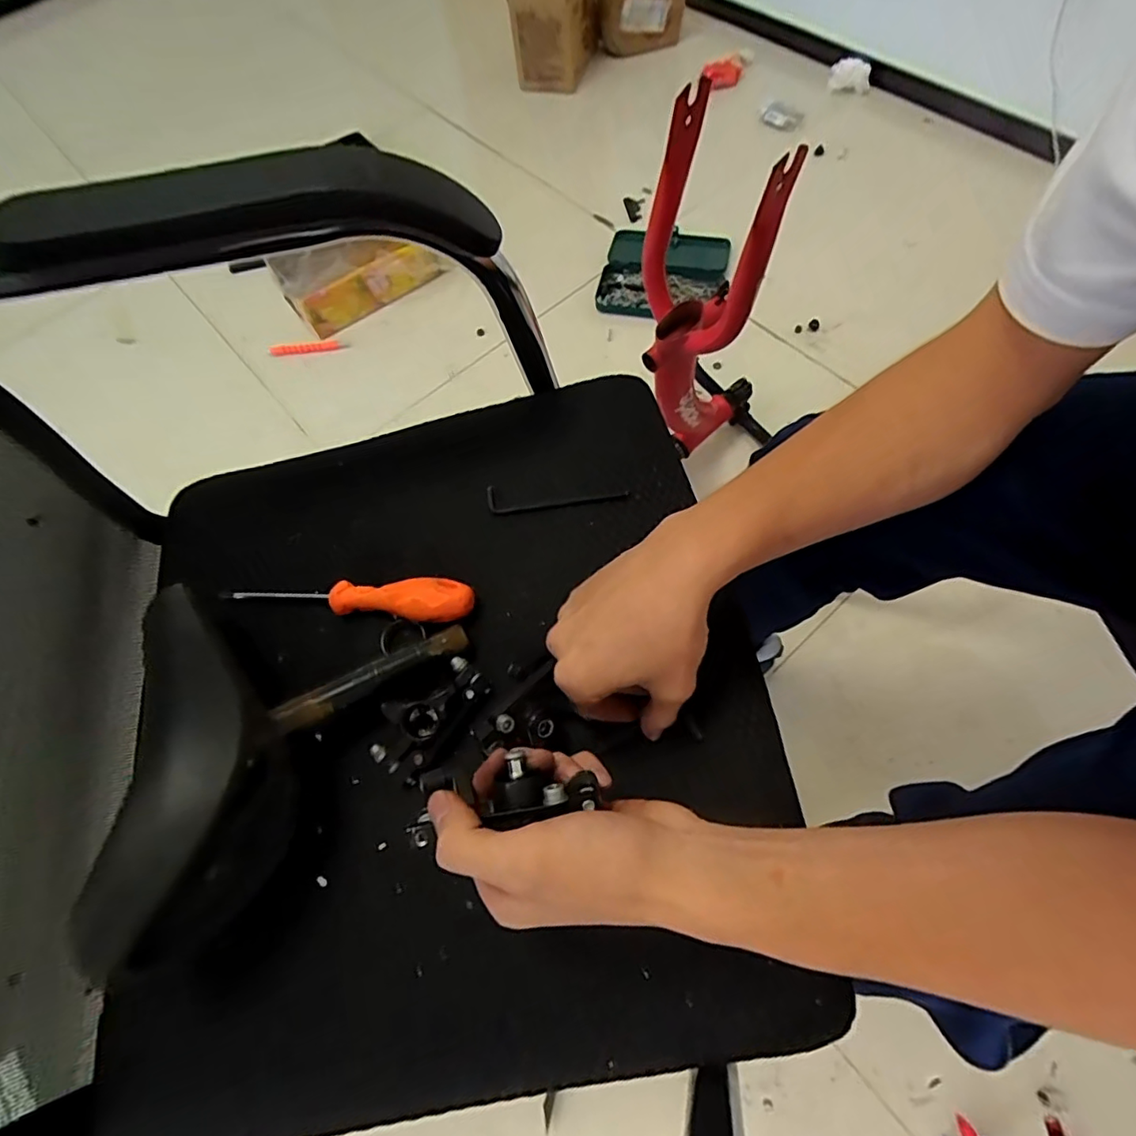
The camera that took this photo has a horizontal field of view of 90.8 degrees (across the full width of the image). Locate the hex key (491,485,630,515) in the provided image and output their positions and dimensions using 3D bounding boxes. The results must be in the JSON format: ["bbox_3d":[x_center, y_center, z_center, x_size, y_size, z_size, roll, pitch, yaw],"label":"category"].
[{"bbox_3d":[-0.008,-0.057,0.441,0.109,0.005,0.023,-6,67,2],"label":"hex key"}]

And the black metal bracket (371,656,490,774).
[{"bbox_3d":[-0.090,0.097,0.368,0.038,0.035,0.080,36,74,17],"label":"black metal bracket"}]

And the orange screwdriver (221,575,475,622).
[{"bbox_3d":[-0.165,0.023,0.408,0.193,0.035,0.029,0,68,4],"label":"orange screwdriver"}]

